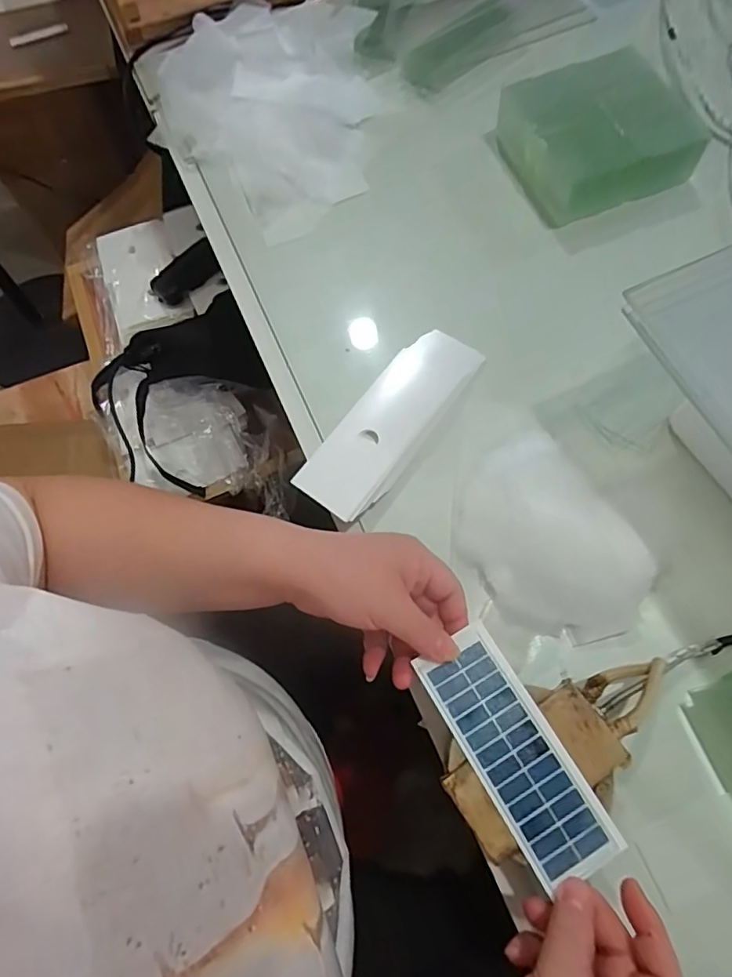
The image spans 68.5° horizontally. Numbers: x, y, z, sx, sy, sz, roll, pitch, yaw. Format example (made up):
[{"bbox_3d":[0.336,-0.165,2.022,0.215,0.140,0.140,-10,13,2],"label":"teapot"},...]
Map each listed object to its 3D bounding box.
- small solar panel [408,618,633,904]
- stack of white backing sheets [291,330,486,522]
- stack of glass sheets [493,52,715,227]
[{"bbox_3d":[0.088,0.156,0.320,0.052,0.004,0.137,-29,70,-8],"label":"small solar panel"},{"bbox_3d":[0.021,-0.054,0.425,0.057,0.021,0.178,35,75,14],"label":"stack of white backing sheets"},{"bbox_3d":[0.211,-0.332,0.503,0.142,0.053,0.138,-20,71,-5],"label":"stack of glass sheets"}]

